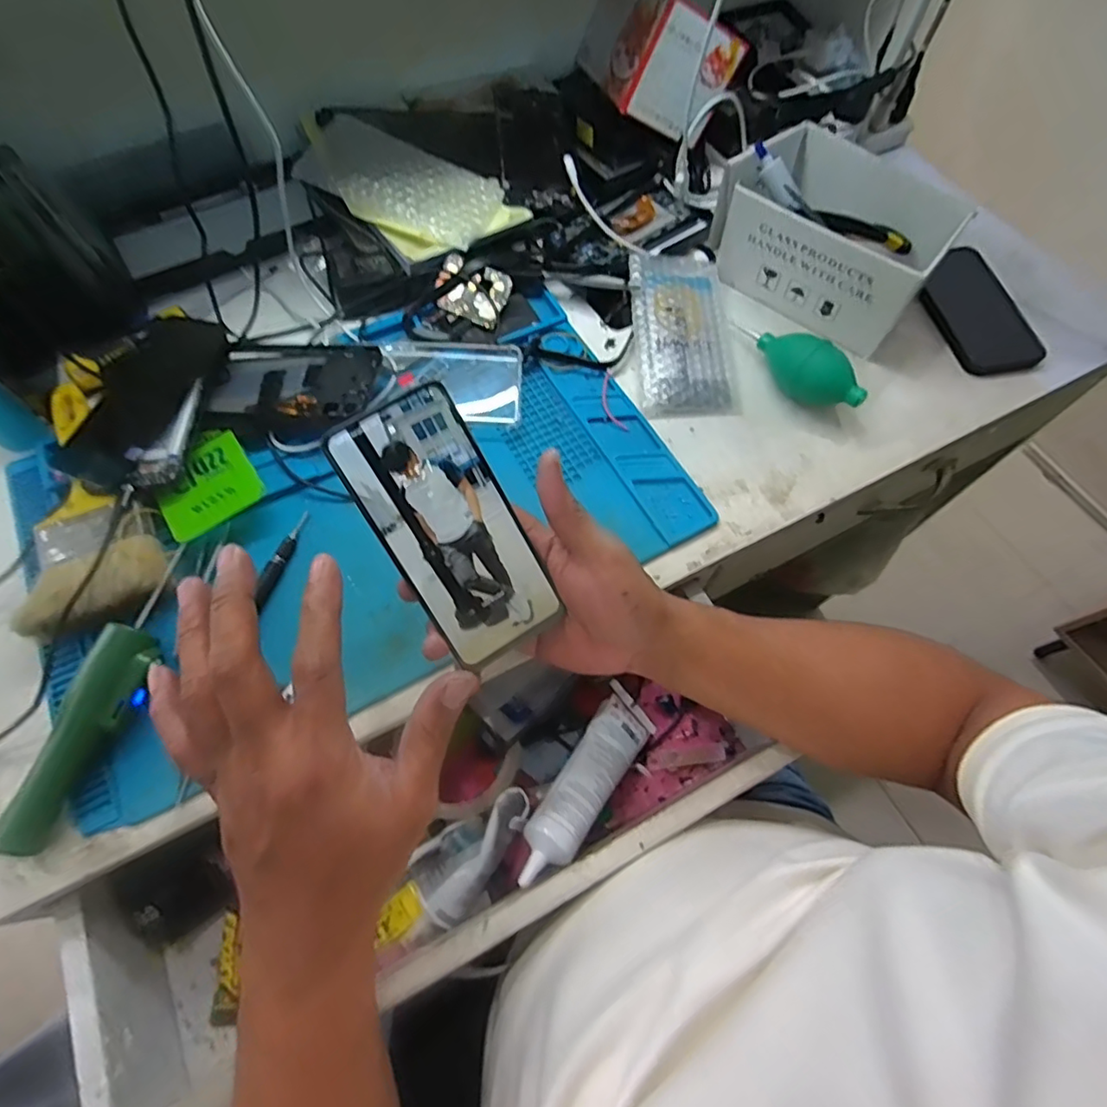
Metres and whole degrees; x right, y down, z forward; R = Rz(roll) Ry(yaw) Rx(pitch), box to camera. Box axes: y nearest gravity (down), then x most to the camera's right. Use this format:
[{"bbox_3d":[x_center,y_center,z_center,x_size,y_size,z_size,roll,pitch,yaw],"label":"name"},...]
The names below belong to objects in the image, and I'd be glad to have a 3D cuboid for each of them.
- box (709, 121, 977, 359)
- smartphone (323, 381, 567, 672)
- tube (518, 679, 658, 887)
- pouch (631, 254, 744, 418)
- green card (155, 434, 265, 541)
[{"bbox_3d":[0.251,-0.293,0.536,0.196,0.088,0.118,39,69,16],"label":"box"},{"bbox_3d":[-0.058,-0.012,0.337,0.072,0.004,0.156,-32,106,-11],"label":"smartphone"},{"bbox_3d":[0.027,0.168,0.433,0.043,0.025,0.163,32,45,13],"label":"tube"},{"bbox_3d":[0.118,-0.210,0.535,0.087,0.021,0.189,-2,64,-3],"label":"pouch"},{"bbox_3d":[-0.264,-0.053,0.441,0.071,0.009,0.073,-34,67,-17],"label":"green card"}]

